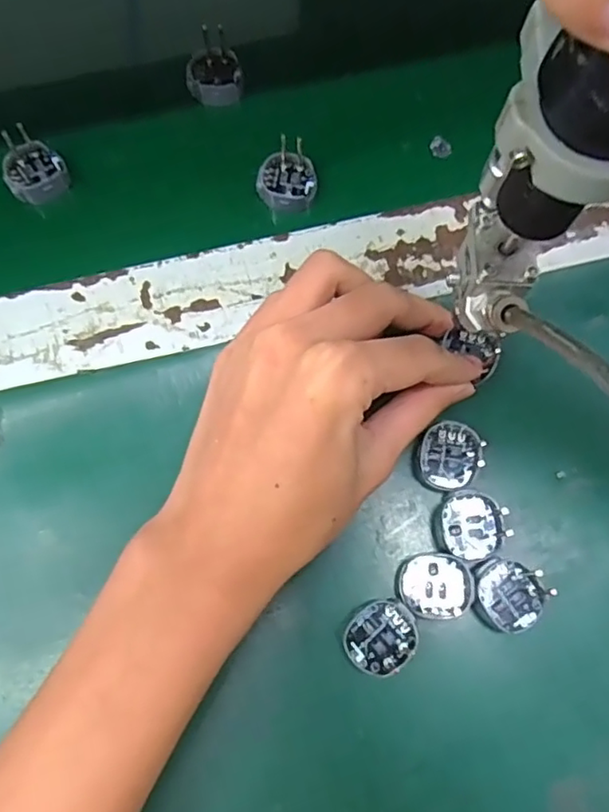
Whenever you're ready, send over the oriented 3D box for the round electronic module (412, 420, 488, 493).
[{"bbox_3d":[0.060,0.021,0.255,0.026,0.006,0.029,43,78,11],"label":"round electronic module"}]

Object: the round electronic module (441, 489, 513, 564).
[{"bbox_3d":[0.068,0.048,0.248,0.027,0.007,0.027,0,74,0],"label":"round electronic module"}]

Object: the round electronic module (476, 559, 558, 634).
[{"bbox_3d":[0.080,0.076,0.242,0.029,0.009,0.026,23,75,6],"label":"round electronic module"}]

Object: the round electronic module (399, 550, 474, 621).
[{"bbox_3d":[0.052,0.070,0.240,0.028,0.005,0.025,4,74,1],"label":"round electronic module"}]

